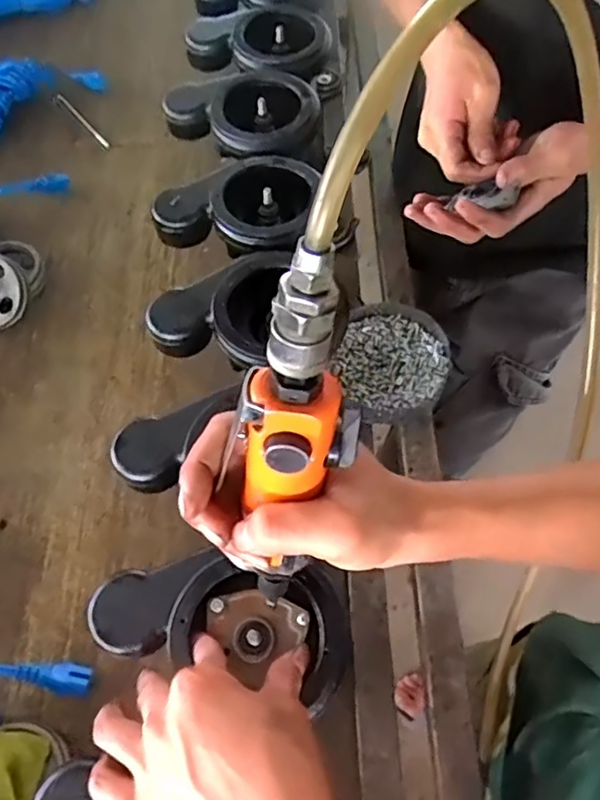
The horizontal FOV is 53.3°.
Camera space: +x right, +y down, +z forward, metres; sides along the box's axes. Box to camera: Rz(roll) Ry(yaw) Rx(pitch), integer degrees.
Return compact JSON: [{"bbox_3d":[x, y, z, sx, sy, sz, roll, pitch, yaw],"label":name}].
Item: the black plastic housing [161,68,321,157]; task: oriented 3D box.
[{"bbox_3d":[-0.061,-0.312,0.650,0.168,0.053,0.111,32,64,14],"label":"black plastic housing"}]

